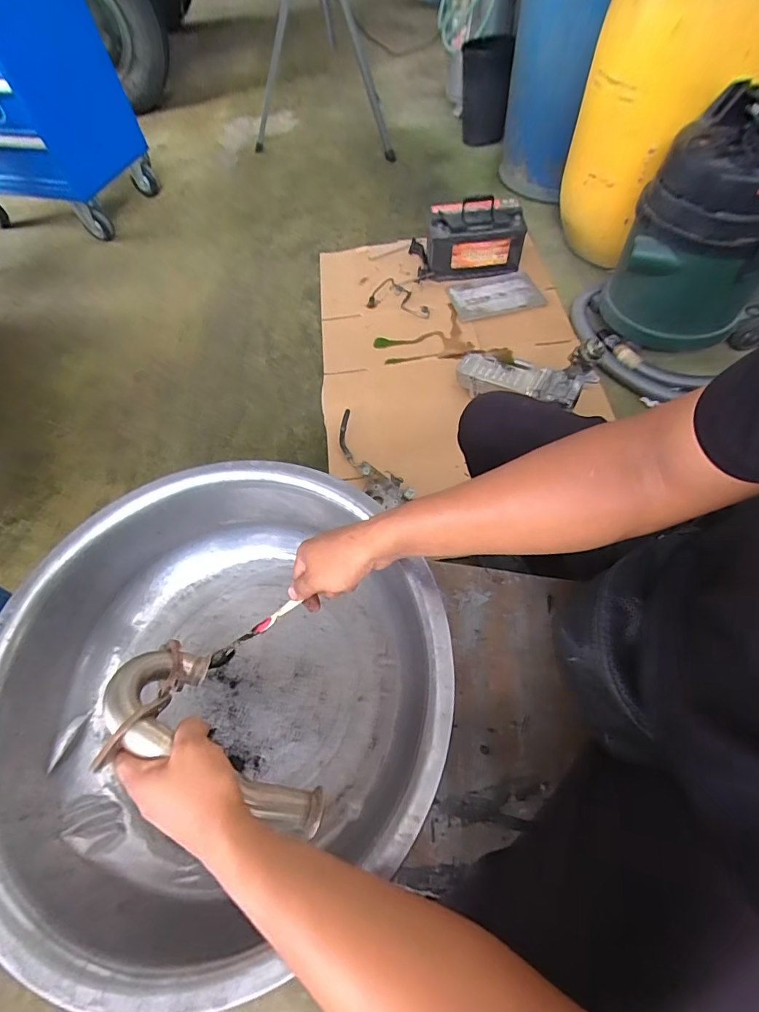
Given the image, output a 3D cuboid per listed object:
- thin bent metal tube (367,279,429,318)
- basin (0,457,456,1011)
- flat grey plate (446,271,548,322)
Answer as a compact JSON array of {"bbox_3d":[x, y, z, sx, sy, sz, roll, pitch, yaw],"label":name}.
[{"bbox_3d":[0.085,-0.707,1.523,0.224,0.034,0.150,23,62,15],"label":"thin bent metal tube"},{"bbox_3d":[-0.182,0.200,0.528,0.479,0.160,0.472,-1,59,2],"label":"basin"},{"bbox_3d":[0.393,-0.710,1.515,0.295,0.013,0.201,-12,62,-1],"label":"flat grey plate"}]

